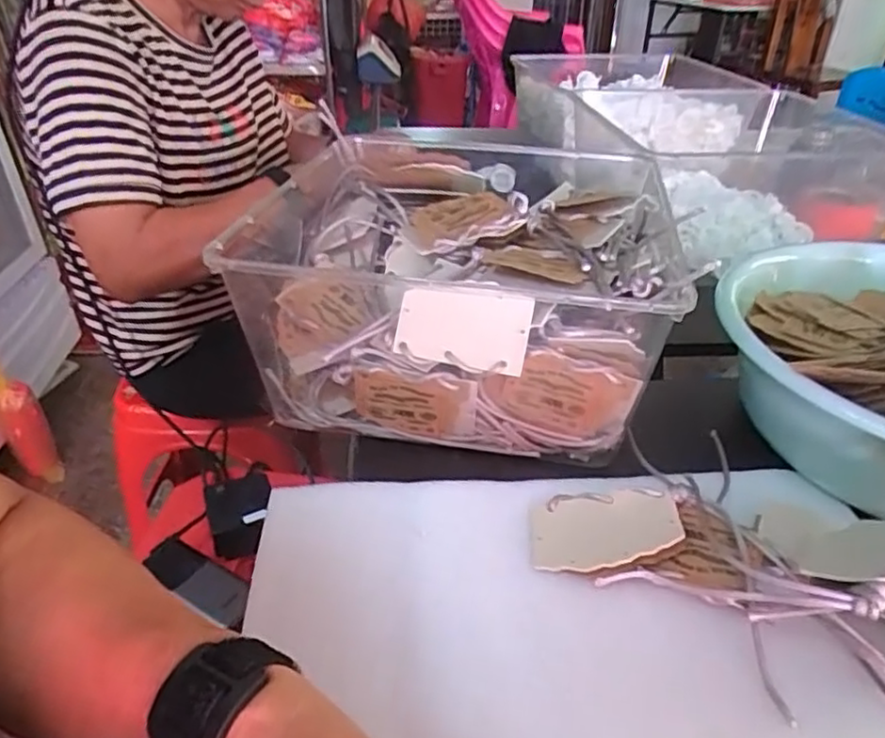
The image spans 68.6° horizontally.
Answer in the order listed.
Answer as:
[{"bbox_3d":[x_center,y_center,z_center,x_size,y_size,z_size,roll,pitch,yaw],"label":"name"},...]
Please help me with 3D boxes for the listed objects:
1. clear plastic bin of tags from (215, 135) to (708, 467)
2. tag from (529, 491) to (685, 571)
[{"bbox_3d":[0.011,-0.074,0.537,0.315,0.127,0.299,5,35,7],"label":"clear plastic bin of tags"},{"bbox_3d":[0.095,0.095,0.384,0.085,0.005,0.056,-10,27,15],"label":"tag"}]

